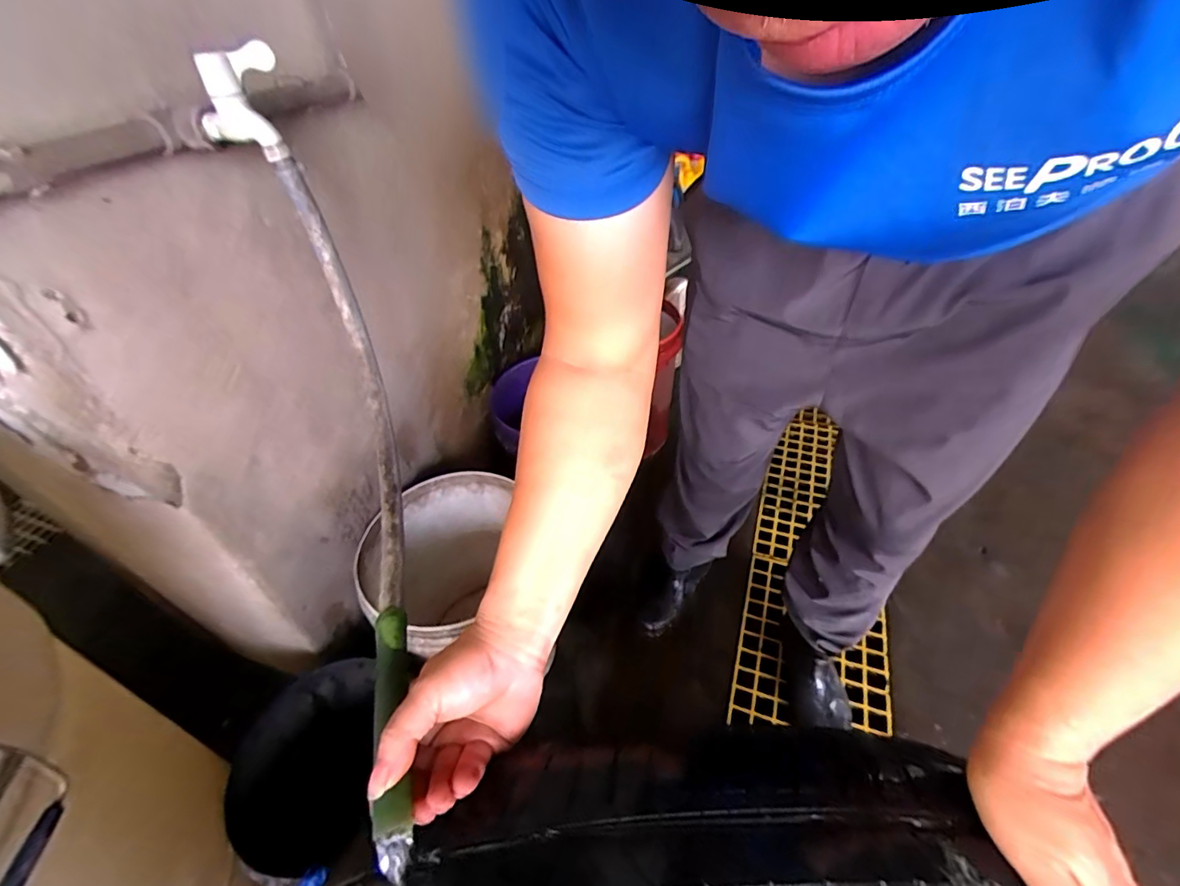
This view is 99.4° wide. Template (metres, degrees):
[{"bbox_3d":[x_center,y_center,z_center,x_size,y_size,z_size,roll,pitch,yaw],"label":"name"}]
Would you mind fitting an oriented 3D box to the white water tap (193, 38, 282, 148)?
[{"bbox_3d":[-0.308,-0.304,0.440,0.077,0.065,0.055,-28,50,-19],"label":"white water tap"}]

